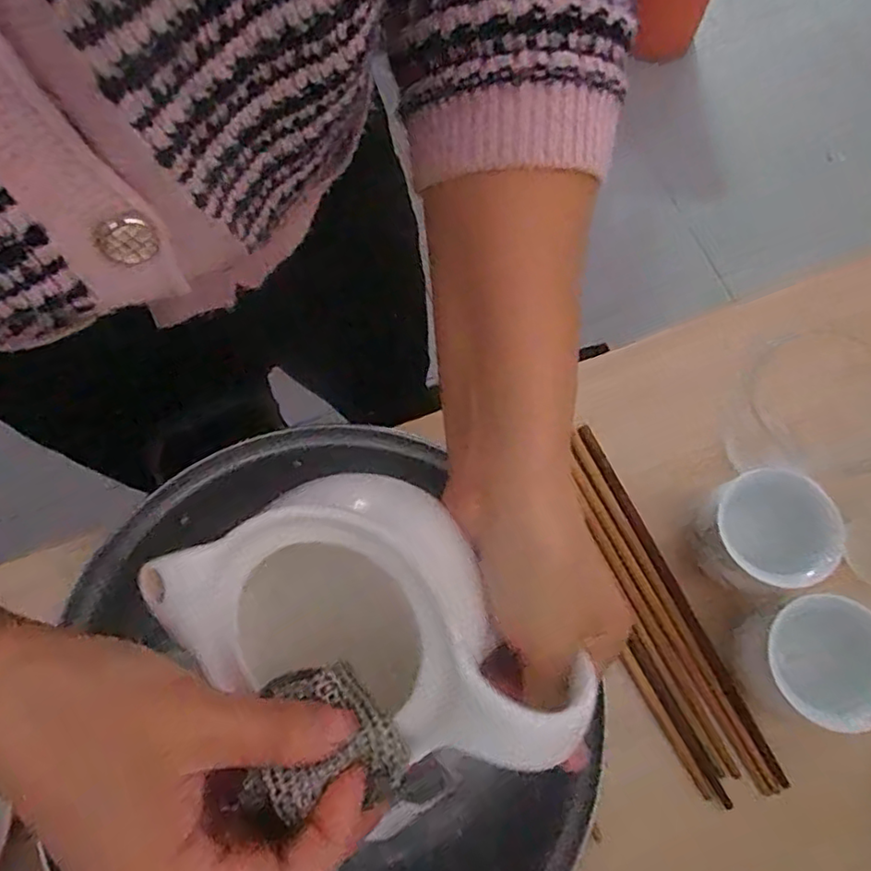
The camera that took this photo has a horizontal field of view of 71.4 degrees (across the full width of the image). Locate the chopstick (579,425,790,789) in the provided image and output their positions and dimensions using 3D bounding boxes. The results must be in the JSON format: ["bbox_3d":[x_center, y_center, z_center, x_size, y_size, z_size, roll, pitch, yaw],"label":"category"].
[{"bbox_3d":[0.149,0.094,0.380,0.008,0.007,0.232,-23,71,-6],"label":"chopstick"}]

